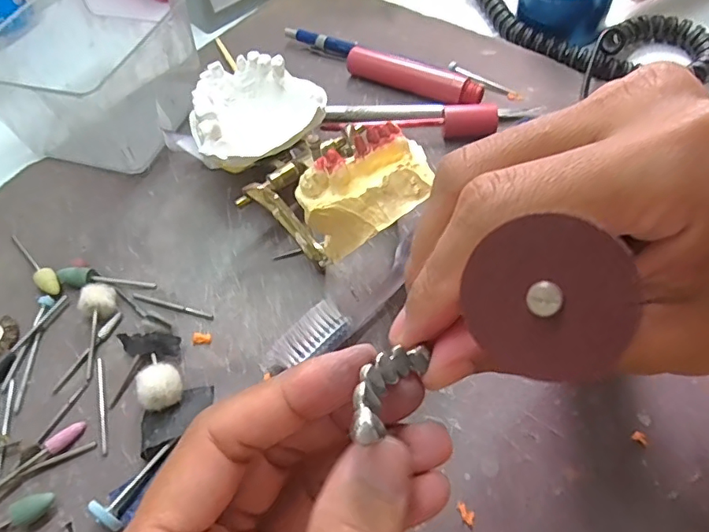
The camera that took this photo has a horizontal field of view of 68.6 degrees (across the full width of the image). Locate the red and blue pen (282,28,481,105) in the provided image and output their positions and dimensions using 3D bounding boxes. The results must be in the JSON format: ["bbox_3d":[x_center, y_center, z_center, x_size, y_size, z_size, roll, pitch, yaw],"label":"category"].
[{"bbox_3d":[0.013,-0.127,0.330,0.142,0.018,0.018,31,65,22],"label":"red and blue pen"}]

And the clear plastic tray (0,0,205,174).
[{"bbox_3d":[-0.151,-0.112,0.308,0.101,0.058,0.091,15,60,14],"label":"clear plastic tray"}]

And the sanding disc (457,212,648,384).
[{"bbox_3d":[0.029,0.005,0.079,0.024,0.025,0.004,23,17,21],"label":"sanding disc"}]

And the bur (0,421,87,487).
[{"bbox_3d":[-0.131,0.080,0.212,0.044,0.006,0.007,-40,62,-19],"label":"bur"}]

